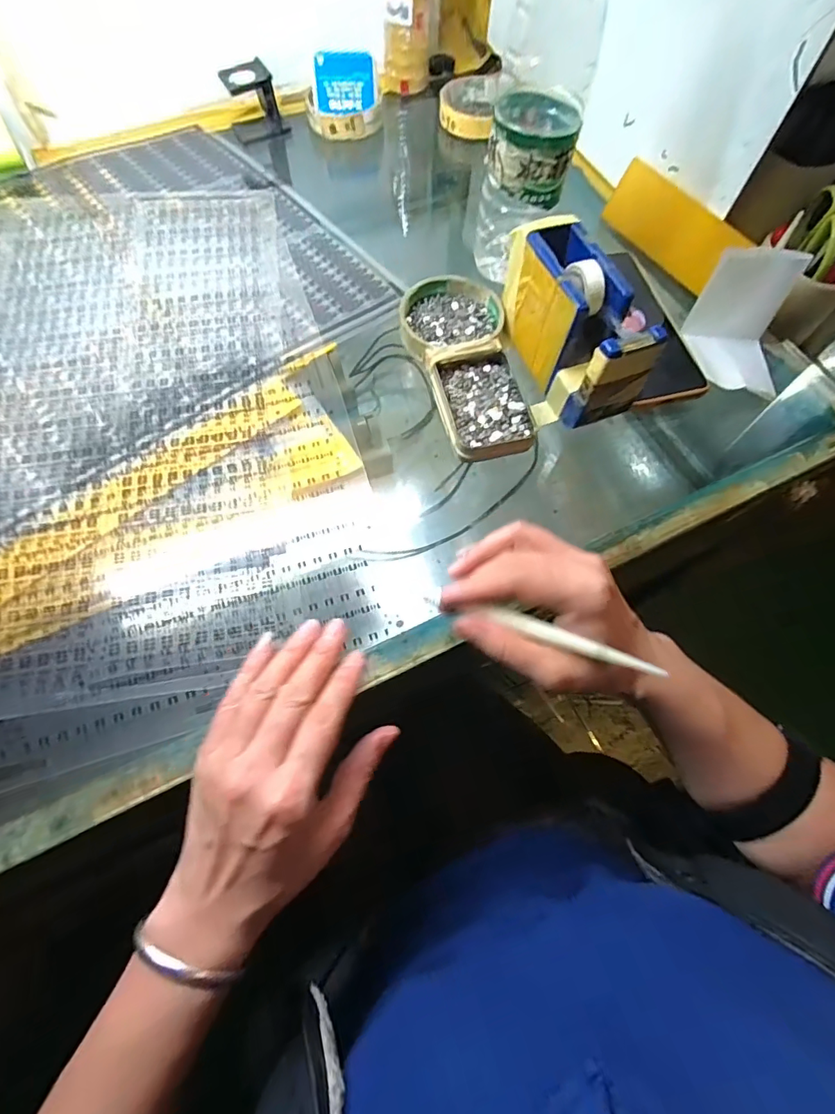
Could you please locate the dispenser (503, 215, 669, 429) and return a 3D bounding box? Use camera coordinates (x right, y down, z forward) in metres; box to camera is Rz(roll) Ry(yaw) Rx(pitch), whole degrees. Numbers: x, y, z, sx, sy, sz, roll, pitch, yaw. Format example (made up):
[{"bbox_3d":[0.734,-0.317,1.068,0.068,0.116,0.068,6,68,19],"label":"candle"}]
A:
[{"bbox_3d":[0.112,-0.168,0.350,0.045,0.073,0.129,-20,68,-10],"label":"dispenser"}]

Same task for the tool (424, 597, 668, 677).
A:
[{"bbox_3d":[0.066,0.040,0.265,0.123,0.006,0.011,18,67,14],"label":"tool"}]

